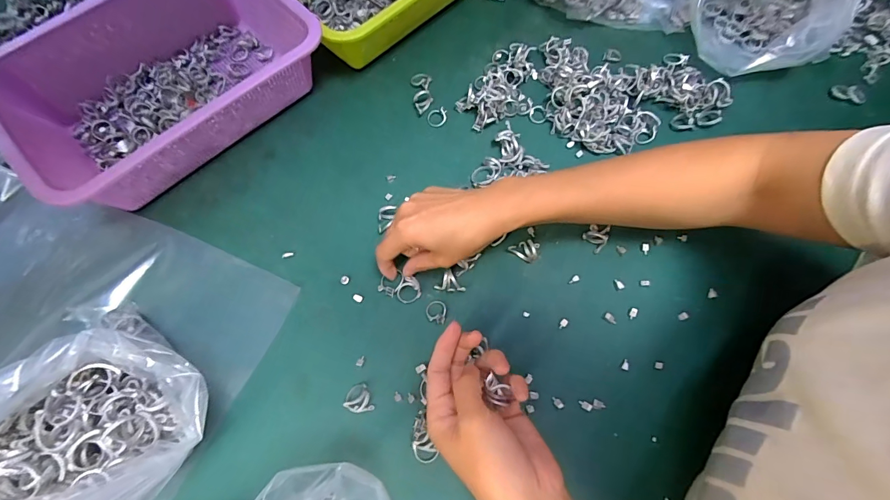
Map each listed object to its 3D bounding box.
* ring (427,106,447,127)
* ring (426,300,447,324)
[{"bbox_3d":[-0.009,-0.154,0.463,0.024,0.007,0.023,-1,67,1],"label":"ring"},{"bbox_3d":[-0.008,0.057,0.374,0.019,0.005,0.021,11,68,6],"label":"ring"}]

